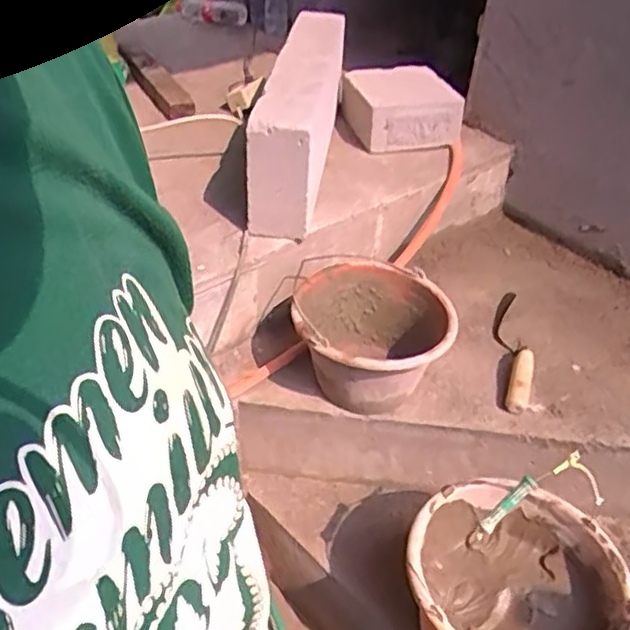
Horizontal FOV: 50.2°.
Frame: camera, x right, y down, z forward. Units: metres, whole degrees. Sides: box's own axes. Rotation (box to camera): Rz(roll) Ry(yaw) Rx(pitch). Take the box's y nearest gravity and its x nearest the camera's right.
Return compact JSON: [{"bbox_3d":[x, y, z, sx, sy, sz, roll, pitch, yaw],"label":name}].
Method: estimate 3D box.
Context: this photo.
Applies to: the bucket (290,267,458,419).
[{"bbox_3d":[0.085,0.046,1.068,0.238,0.156,0.219,3,39,-2],"label":"bucket"}]

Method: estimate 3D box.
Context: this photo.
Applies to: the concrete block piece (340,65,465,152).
[{"bbox_3d":[0.174,-0.437,1.405,0.213,0.093,0.221,-3,40,-9],"label":"concrete block piece"}]

